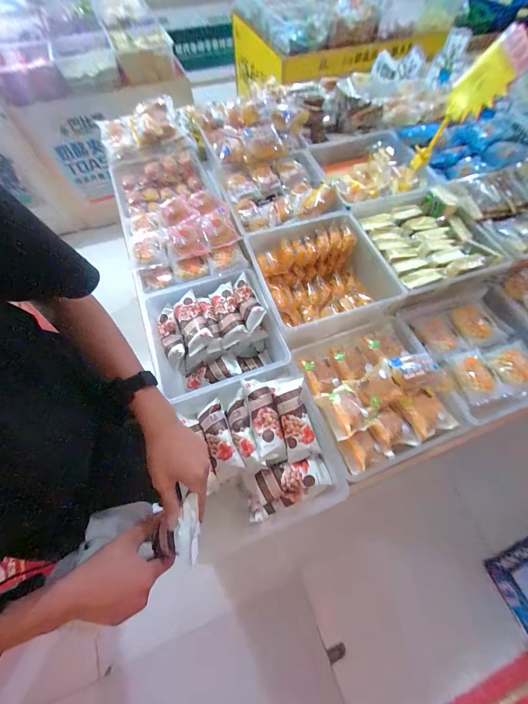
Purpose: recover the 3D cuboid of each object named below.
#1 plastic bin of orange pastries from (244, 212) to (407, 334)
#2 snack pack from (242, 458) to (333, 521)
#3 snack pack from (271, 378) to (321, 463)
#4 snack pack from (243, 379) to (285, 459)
[{"bbox_3d":[0.125,-0.184,0.650,0.267,0.109,0.284,-16,65,-7],"label":"plastic bin of orange pastries"},{"bbox_3d":[0.046,0.269,0.535,0.163,0.043,0.086,-11,65,-5],"label":"snack pack"},{"bbox_3d":[0.064,0.137,0.537,0.061,0.026,0.164,-12,83,-6],"label":"snack pack"},{"bbox_3d":[0.002,0.129,0.550,0.057,0.048,0.149,-10,65,-5],"label":"snack pack"}]

